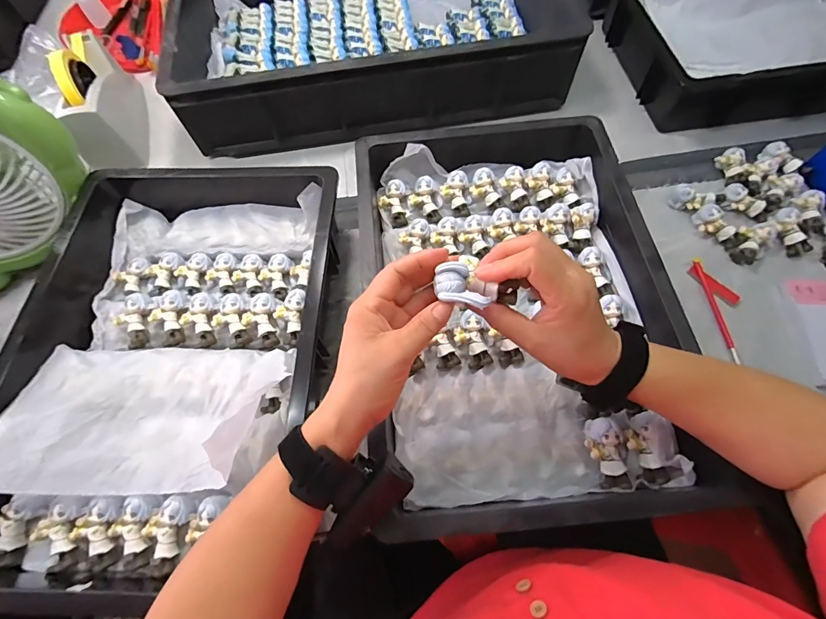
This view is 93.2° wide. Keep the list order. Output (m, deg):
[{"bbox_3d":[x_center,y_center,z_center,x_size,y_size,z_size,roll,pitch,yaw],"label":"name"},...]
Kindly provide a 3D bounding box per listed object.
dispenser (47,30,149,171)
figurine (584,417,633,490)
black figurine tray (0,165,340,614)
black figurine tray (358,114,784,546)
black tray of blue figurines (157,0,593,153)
[{"bbox_3d":[-0.482,-0.325,0.599,0.069,0.121,0.209,-18,66,-6],"label":"dispenser"},{"bbox_3d":[0.184,0.138,0.376,0.032,0.023,0.063,-12,80,-4],"label":"figurine"},{"bbox_3d":[-0.270,0.029,0.425,0.348,0.094,0.461,0,65,2],"label":"black figurine tray"},{"bbox_3d":[0.108,-0.023,0.435,0.300,0.074,0.456,-6,65,-1],"label":"black figurine tray"},{"bbox_3d":[-0.071,-0.488,0.656,0.589,0.117,0.414,-8,65,-2],"label":"black tray of blue figurines"}]

